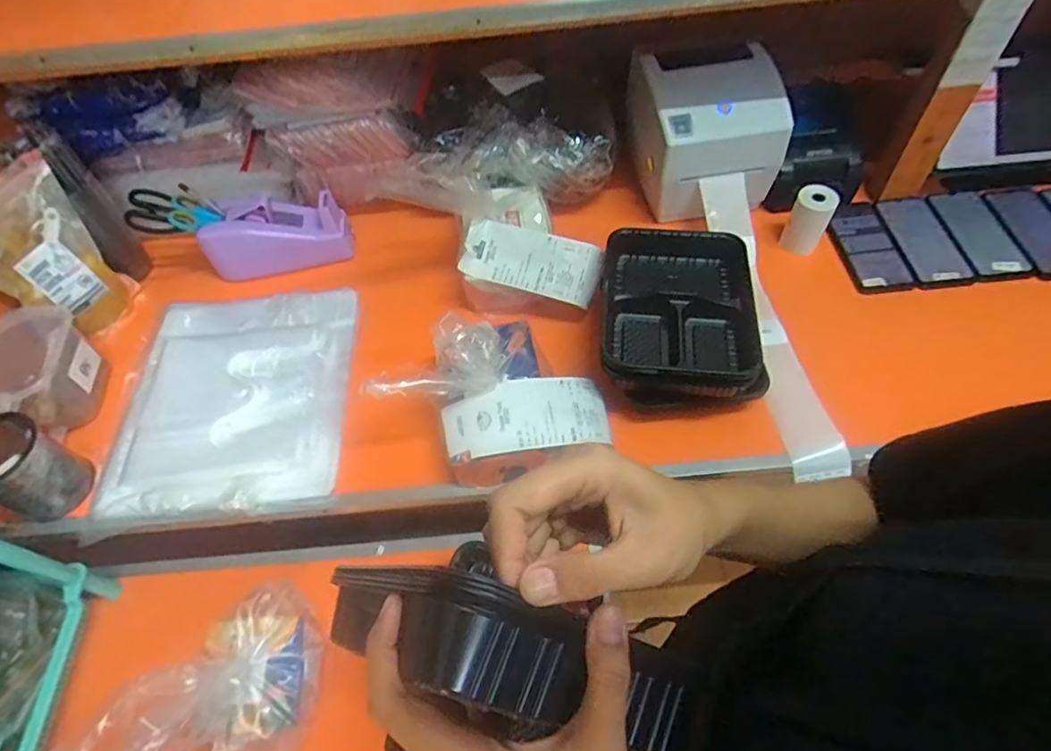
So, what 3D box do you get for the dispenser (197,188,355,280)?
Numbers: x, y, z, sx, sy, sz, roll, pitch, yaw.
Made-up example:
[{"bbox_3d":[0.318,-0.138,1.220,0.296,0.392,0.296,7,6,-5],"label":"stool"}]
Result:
[{"bbox_3d":[-0.355,-0.207,0.804,0.194,0.083,0.077,-11,55,-3],"label":"dispenser"}]

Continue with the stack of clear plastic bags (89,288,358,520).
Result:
[{"bbox_3d":[-0.368,0.022,0.700,0.276,0.032,0.308,-6,55,1],"label":"stack of clear plastic bags"}]

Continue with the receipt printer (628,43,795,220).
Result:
[{"bbox_3d":[0.254,-0.339,0.789,0.184,0.166,0.179,-5,55,2],"label":"receipt printer"}]

